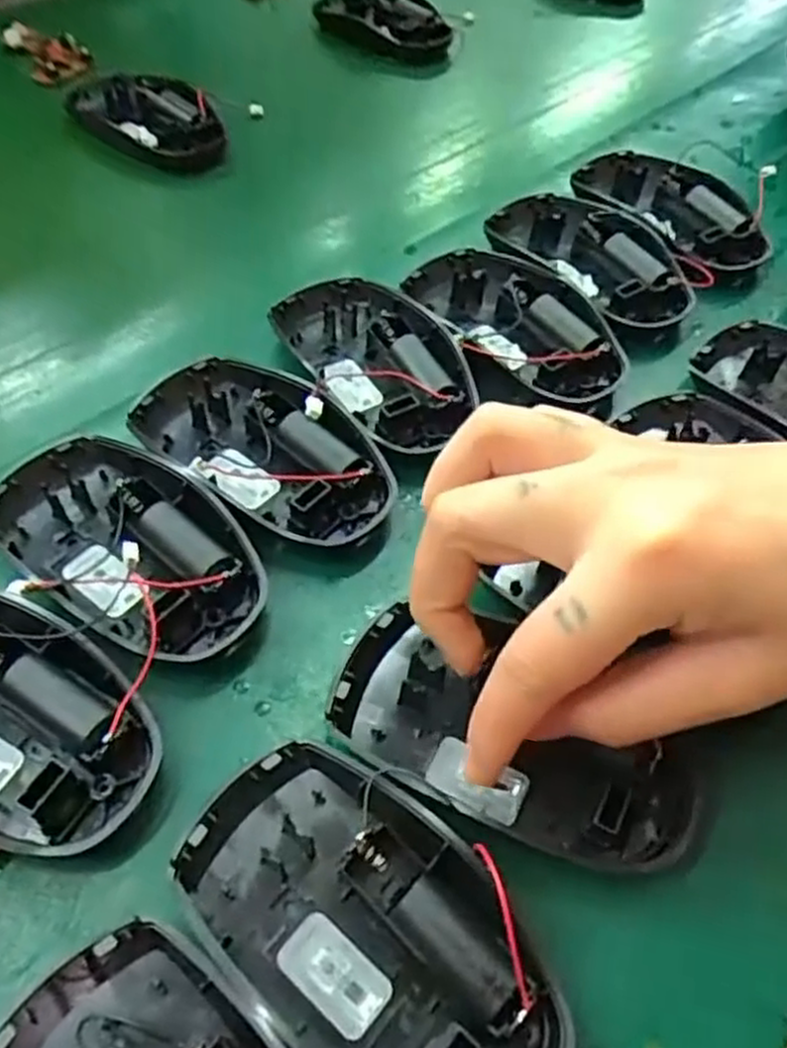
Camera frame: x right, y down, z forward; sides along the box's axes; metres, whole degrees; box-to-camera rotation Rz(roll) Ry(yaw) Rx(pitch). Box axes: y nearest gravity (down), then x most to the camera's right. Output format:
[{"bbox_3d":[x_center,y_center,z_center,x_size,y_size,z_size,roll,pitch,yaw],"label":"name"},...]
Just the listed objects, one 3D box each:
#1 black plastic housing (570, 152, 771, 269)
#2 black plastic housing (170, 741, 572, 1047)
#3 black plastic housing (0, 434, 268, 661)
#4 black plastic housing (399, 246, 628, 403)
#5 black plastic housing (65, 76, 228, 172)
[{"bbox_3d":[0.134,-0.153,0.388,0.056,0.023,0.098,-22,57,-17],"label":"black plastic housing"},{"bbox_3d":[-0.005,0.103,0.198,0.102,0.020,0.058,35,59,22],"label":"black plastic housing"},{"bbox_3d":[-0.089,0.005,0.258,0.099,0.017,0.059,32,59,20],"label":"black plastic housing"},{"bbox_3d":[0.051,-0.087,0.336,0.061,0.019,0.098,-21,57,-17],"label":"black plastic housing"},{"bbox_3d":[-0.136,-0.224,0.434,0.053,0.019,0.115,-36,62,-25],"label":"black plastic housing"}]

